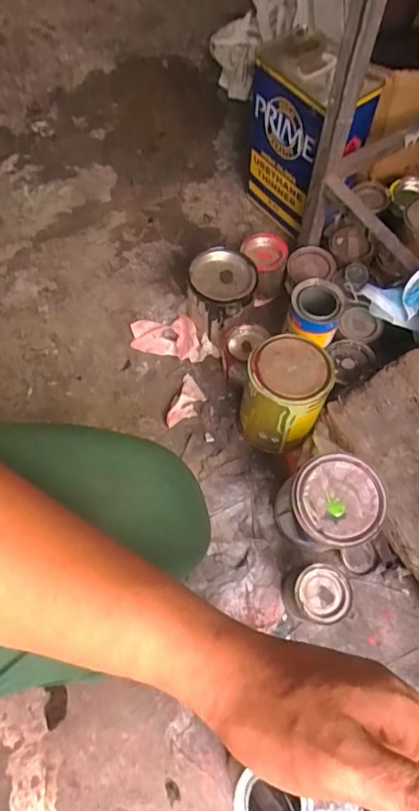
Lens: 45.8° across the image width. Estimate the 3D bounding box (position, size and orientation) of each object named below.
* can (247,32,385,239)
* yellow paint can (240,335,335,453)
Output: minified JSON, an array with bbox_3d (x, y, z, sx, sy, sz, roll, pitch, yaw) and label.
[{"bbox_3d":[0.138,-0.382,0.741,0.087,0.257,0.158,-41,73,-15],"label":"can"},{"bbox_3d":[0.096,-0.016,0.645,0.096,0.126,0.115,13,66,7],"label":"yellow paint can"}]

